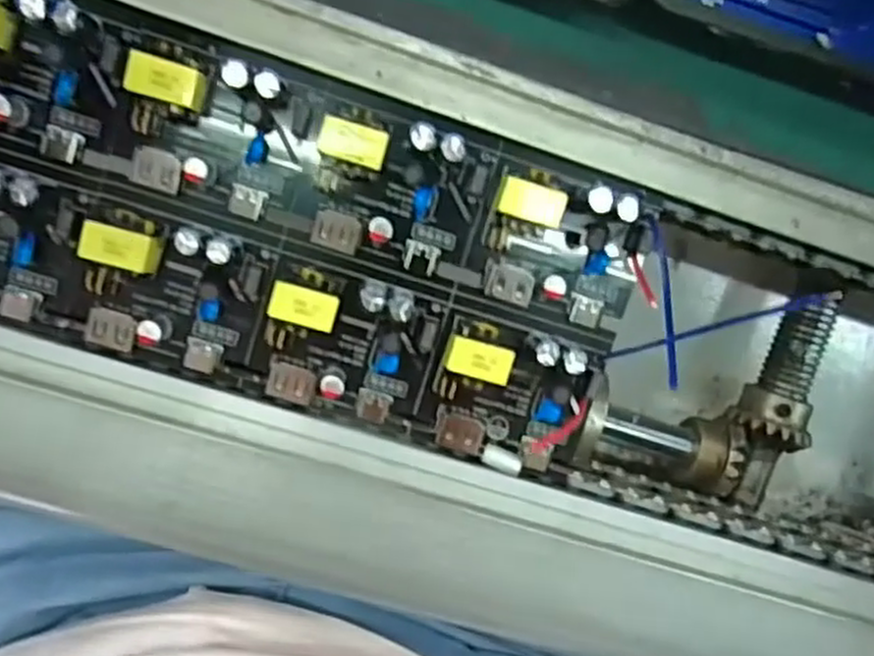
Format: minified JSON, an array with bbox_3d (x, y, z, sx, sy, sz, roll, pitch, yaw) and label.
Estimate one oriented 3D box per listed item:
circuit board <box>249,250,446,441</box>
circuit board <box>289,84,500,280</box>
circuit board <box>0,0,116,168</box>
[{"bbox_3d":[-0.026,0.006,0.222,0.051,0.017,0.040,16,96,-6],"label":"circuit board"},{"bbox_3d":[-0.013,-0.039,0.217,0.052,0.015,0.040,17,96,-6],"label":"circuit board"},{"bbox_3d":[-0.118,-0.071,0.203,0.053,0.020,0.040,15,96,-6],"label":"circuit board"}]

